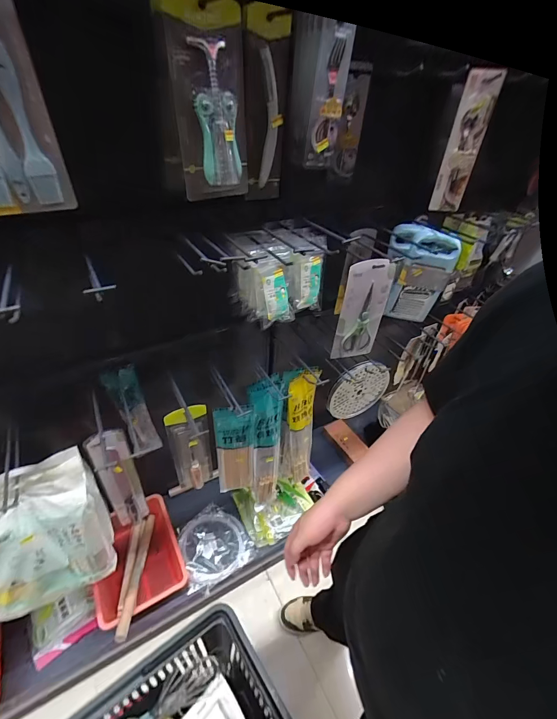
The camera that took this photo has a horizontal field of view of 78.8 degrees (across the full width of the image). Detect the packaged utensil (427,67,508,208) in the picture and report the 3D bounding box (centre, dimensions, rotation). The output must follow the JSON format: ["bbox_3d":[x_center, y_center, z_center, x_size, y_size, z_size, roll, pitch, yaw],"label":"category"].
[{"bbox_3d":[0.382,-0.436,0.699,0.075,0.246,0.020,1,38,-5],"label":"packaged utensil"}]

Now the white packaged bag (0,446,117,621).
[{"bbox_3d":[-0.501,0.370,0.718,0.235,0.310,0.130,-19,45,-24],"label":"white packaged bag"}]

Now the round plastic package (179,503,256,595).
[{"bbox_3d":[-0.243,0.673,1.241,0.237,0.022,0.255,-24,47,-29],"label":"round plastic package"}]

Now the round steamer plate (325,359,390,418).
[{"bbox_3d":[0.257,0.097,1.076,0.220,0.212,0.028,-16,44,-22],"label":"round steamer plate"}]

